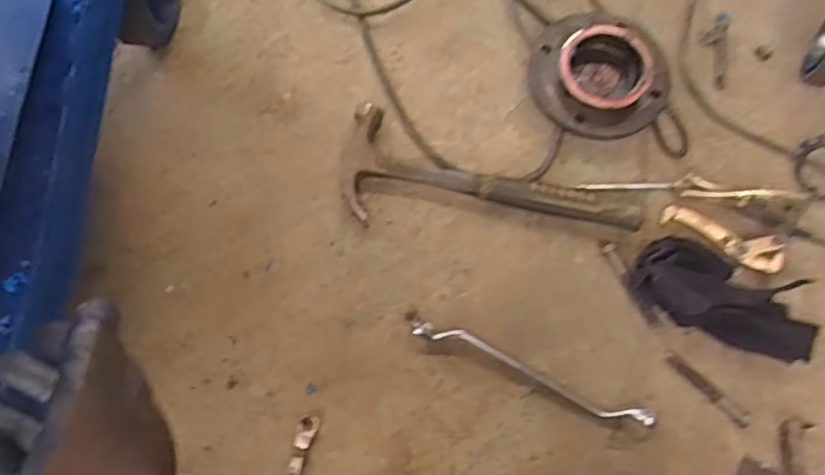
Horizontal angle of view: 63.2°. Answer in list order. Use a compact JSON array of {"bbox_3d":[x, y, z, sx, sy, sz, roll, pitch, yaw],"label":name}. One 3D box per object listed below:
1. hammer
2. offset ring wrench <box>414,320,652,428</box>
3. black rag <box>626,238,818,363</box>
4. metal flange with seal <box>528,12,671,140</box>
[{"bbox_3d":[0.081,-0.055,0.714,0.311,0.036,0.120,12,73,5],"label":"hammer"},{"bbox_3d":[0.119,0.133,0.660,0.247,0.028,0.026,23,74,8],"label":"offset ring wrench"},{"bbox_3d":[0.316,0.057,0.673,0.181,0.051,0.086,21,74,7],"label":"black rag"},{"bbox_3d":[0.209,-0.183,0.750,0.155,0.048,0.148,14,73,5],"label":"metal flange with seal"}]

